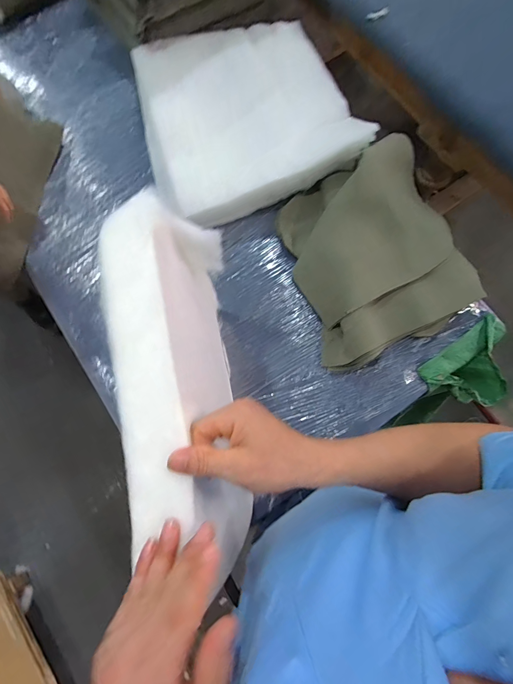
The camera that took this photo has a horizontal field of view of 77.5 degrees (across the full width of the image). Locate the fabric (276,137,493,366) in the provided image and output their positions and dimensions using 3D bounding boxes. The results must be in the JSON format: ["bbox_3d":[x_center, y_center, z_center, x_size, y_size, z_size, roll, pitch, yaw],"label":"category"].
[{"bbox_3d":[0.288,-0.222,0.765,0.413,0.116,0.463,-22,79,-5],"label":"fabric"}]

